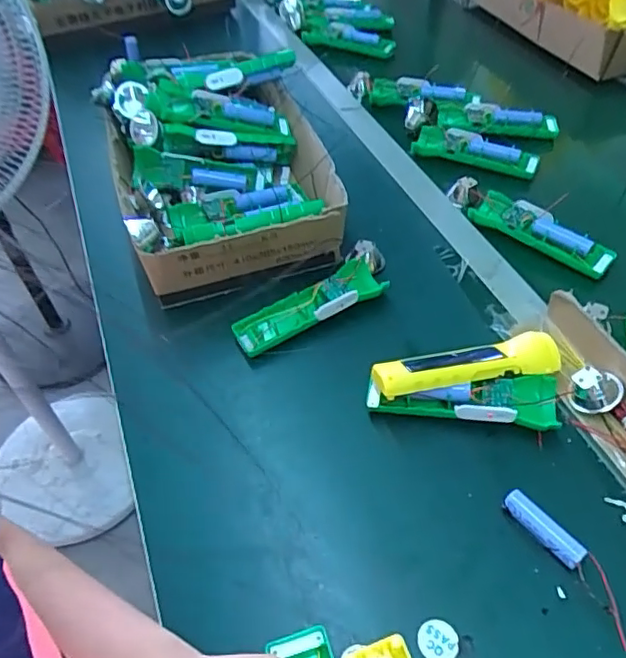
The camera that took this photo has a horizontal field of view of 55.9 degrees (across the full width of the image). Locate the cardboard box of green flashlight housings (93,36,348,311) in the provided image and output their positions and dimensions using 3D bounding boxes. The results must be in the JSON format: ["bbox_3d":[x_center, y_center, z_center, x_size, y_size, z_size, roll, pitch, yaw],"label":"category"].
[{"bbox_3d":[-0.122,-0.223,0.744,0.232,0.097,0.420,-14,48,-8],"label":"cardboard box of green flashlight housings"}]

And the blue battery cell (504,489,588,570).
[{"bbox_3d":[0.173,0.153,0.448,0.018,0.017,0.065,-29,52,-20],"label":"blue battery cell"}]

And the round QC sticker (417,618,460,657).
[{"bbox_3d":[0.087,0.216,0.410,0.027,0.004,0.028,-2,48,3],"label":"round QC sticker"}]

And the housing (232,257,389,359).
[{"bbox_3d":[0.004,-0.023,0.610,0.174,0.046,0.041,-24,50,-16],"label":"housing"}]

